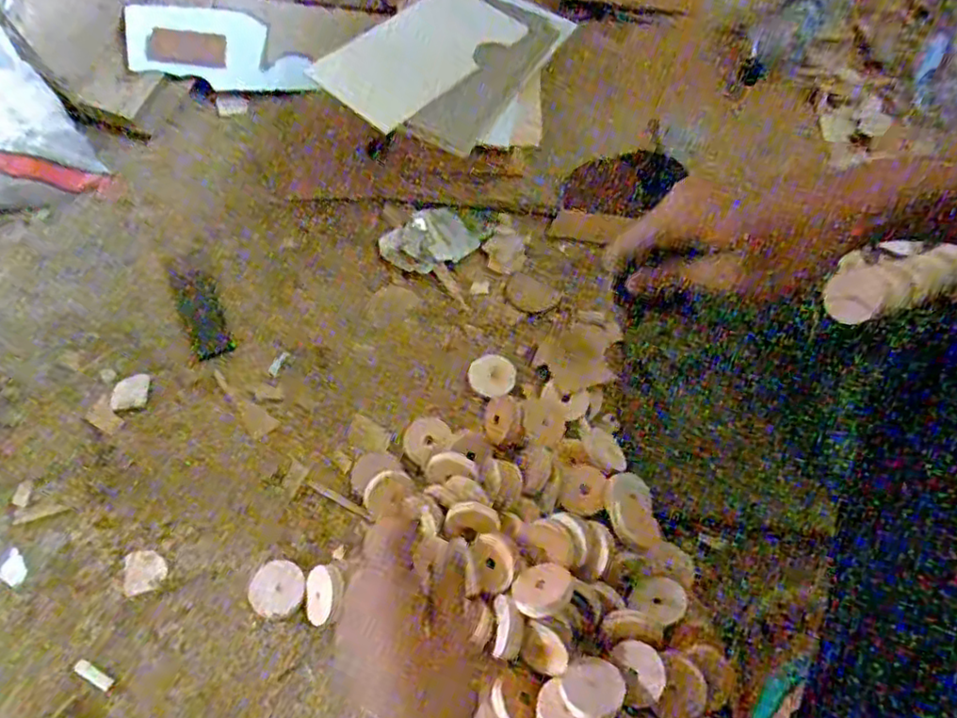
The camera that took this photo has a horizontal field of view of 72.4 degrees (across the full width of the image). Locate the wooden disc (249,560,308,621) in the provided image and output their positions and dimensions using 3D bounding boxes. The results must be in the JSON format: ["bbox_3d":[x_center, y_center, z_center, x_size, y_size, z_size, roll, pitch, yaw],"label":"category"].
[{"bbox_3d":[-0.188,0.214,0.612,0.053,0.009,0.050,1,60,-2],"label":"wooden disc"}]

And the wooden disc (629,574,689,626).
[{"bbox_3d":[0.157,0.206,0.566,0.044,0.006,0.039,28,62,13],"label":"wooden disc"}]

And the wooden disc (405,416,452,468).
[{"bbox_3d":[-0.052,0.081,0.669,0.049,0.005,0.054,-32,48,-17],"label":"wooden disc"}]

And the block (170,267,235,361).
[{"bbox_3d":[-0.329,-0.060,0.772,0.041,0.010,0.154,-23,64,-16],"label":"block"}]

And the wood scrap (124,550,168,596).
[{"bbox_3d":[-0.319,0.203,0.626,0.038,0.004,0.040,-10,61,-9],"label":"wood scrap"}]

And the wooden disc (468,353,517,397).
[{"bbox_3d":[0.016,0.017,0.714,0.050,0.009,0.046,1,60,-2],"label":"wooden disc"}]

